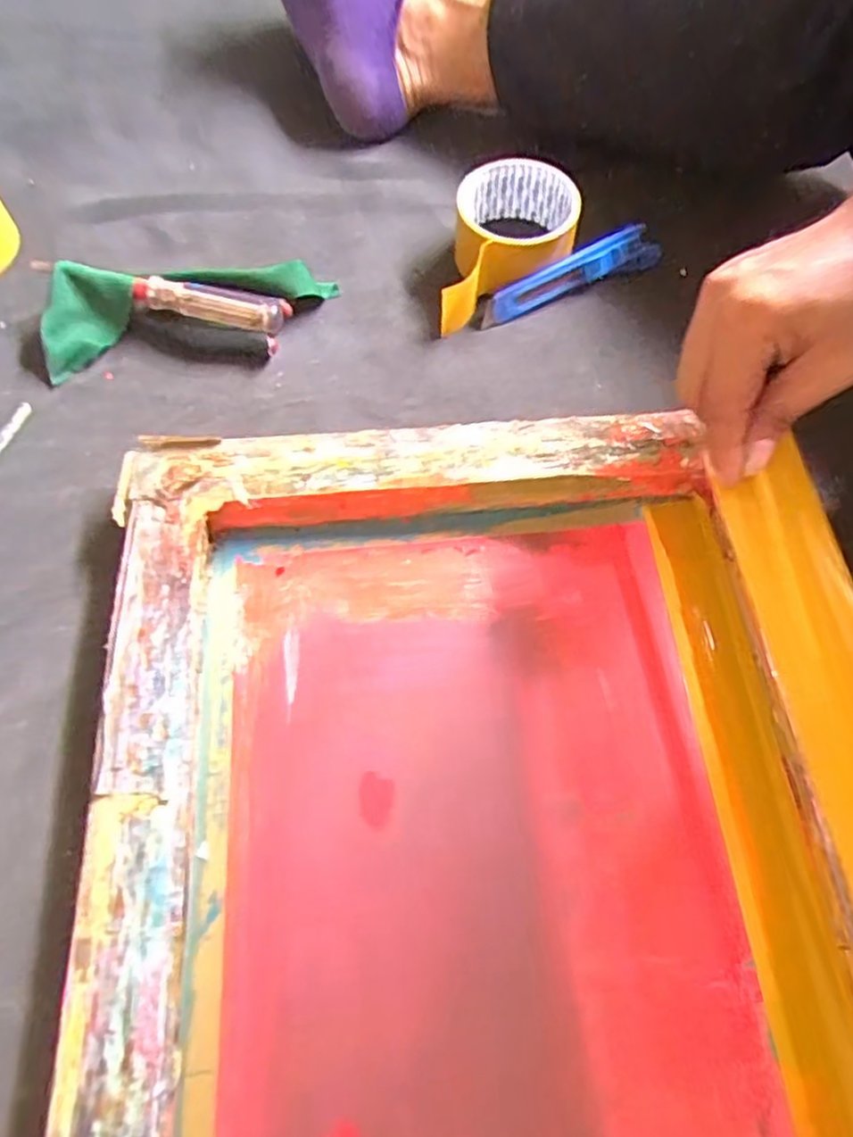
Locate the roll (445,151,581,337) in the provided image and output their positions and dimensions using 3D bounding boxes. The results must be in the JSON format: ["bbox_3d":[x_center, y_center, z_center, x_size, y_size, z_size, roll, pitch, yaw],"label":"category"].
[{"bbox_3d":[0.059,-0.226,0.490,0.094,0.044,0.122,5,67,2],"label":"roll"}]

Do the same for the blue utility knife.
[{"bbox_3d":[0.100,-0.206,0.490,0.136,0.036,0.017,-22,69,-9],"label":"blue utility knife"}]

